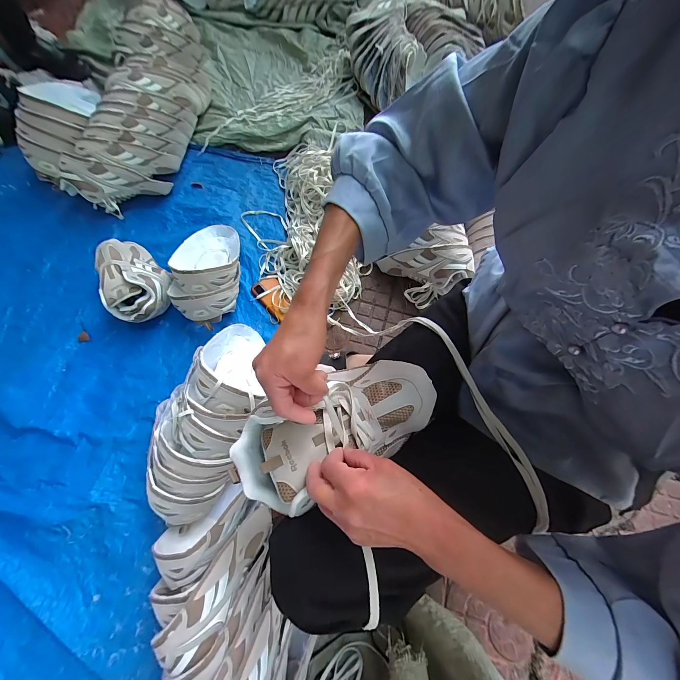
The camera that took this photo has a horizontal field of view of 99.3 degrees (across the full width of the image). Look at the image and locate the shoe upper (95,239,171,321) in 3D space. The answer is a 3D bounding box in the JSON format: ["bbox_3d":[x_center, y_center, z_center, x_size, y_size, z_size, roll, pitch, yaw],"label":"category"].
[{"bbox_3d":[-0.541,-0.154,0.743,0.236,0.094,0.160,41,76,13],"label":"shoe upper"}]

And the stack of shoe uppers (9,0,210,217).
[{"bbox_3d":[-0.653,-0.730,0.890,0.365,0.231,0.763,21,72,7],"label":"stack of shoe uppers"}]

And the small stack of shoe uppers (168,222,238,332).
[{"bbox_3d":[-0.347,-0.191,0.757,0.165,0.110,0.301,-12,71,-4],"label":"small stack of shoe uppers"}]

